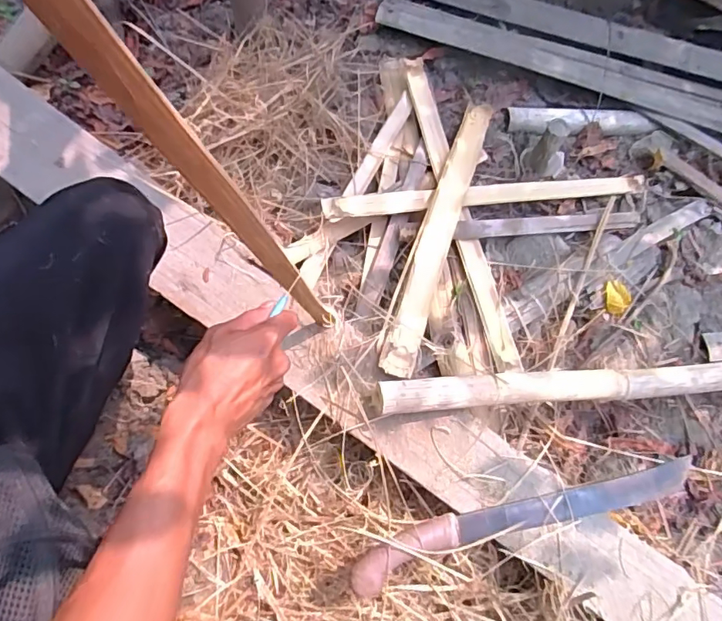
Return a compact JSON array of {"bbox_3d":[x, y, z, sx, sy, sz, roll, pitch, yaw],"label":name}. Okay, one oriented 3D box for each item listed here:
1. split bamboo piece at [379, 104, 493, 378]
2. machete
[{"bbox_3d":[0.122,-0.141,0.732,0.042,0.024,0.547,19,56,4],"label":"split bamboo piece"},{"bbox_3d":[0.184,0.232,0.564,0.399,0.024,0.051,-13,68,-12],"label":"machete"}]

